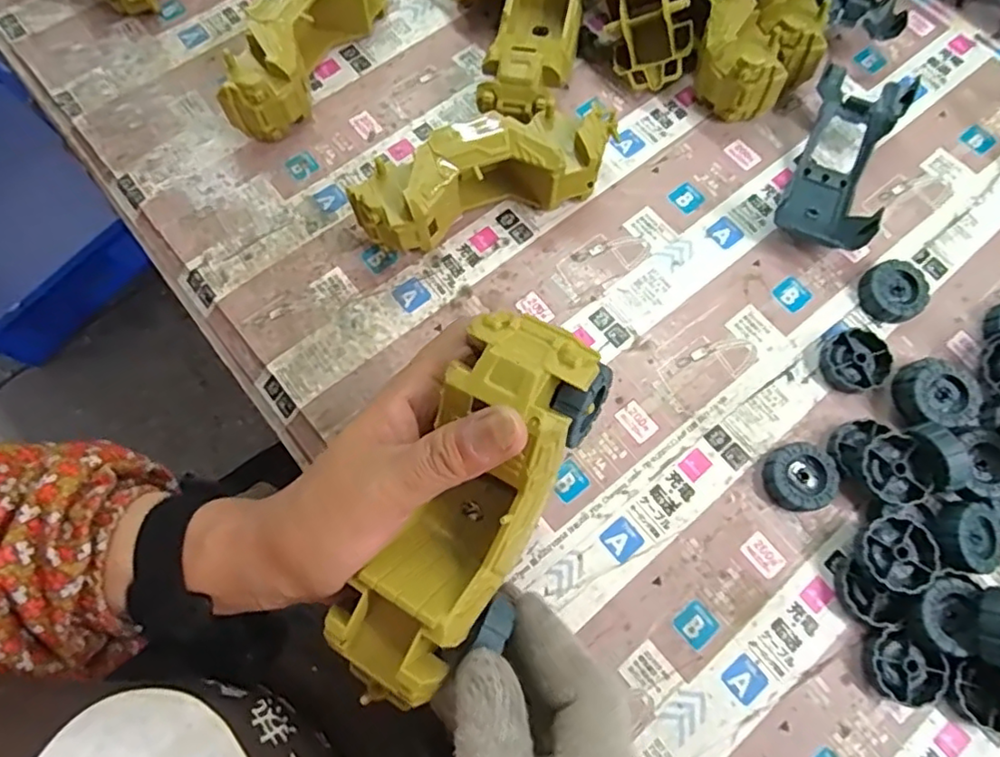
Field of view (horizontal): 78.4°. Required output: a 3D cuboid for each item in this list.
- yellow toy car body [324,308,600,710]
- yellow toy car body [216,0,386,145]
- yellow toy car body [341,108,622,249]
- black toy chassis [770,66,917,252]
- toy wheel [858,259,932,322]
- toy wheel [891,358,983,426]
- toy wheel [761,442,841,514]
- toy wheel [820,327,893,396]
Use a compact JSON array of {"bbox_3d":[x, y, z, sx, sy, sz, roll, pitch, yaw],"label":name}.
[{"bbox_3d":[-0.016,0.059,0.257,0.054,0.051,0.174,26,96,9],"label":"yellow toy car body"},{"bbox_3d":[-0.134,-0.243,0.432,0.051,0.059,0.168,25,74,9],"label":"yellow toy car body"},{"bbox_3d":[-0.006,-0.128,0.392,0.171,0.059,0.047,-20,73,-5],"label":"yellow toy car body"},{"bbox_3d":[0.225,-0.143,0.406,0.055,0.034,0.130,22,74,8],"label":"black toy chassis"},{"bbox_3d":[0.249,-0.055,0.387,0.041,0.014,0.036,-27,74,-8],"label":"toy wheel"},{"bbox_3d":[0.254,0.009,0.360,0.036,0.024,0.040,0,72,1],"label":"toy wheel"},{"bbox_3d":[0.173,0.057,0.355,0.041,0.013,0.037,-29,74,-8],"label":"toy wheel"},{"bbox_3d":[0.216,-0.009,0.372,0.038,0.012,0.039,0,72,1],"label":"toy wheel"}]

